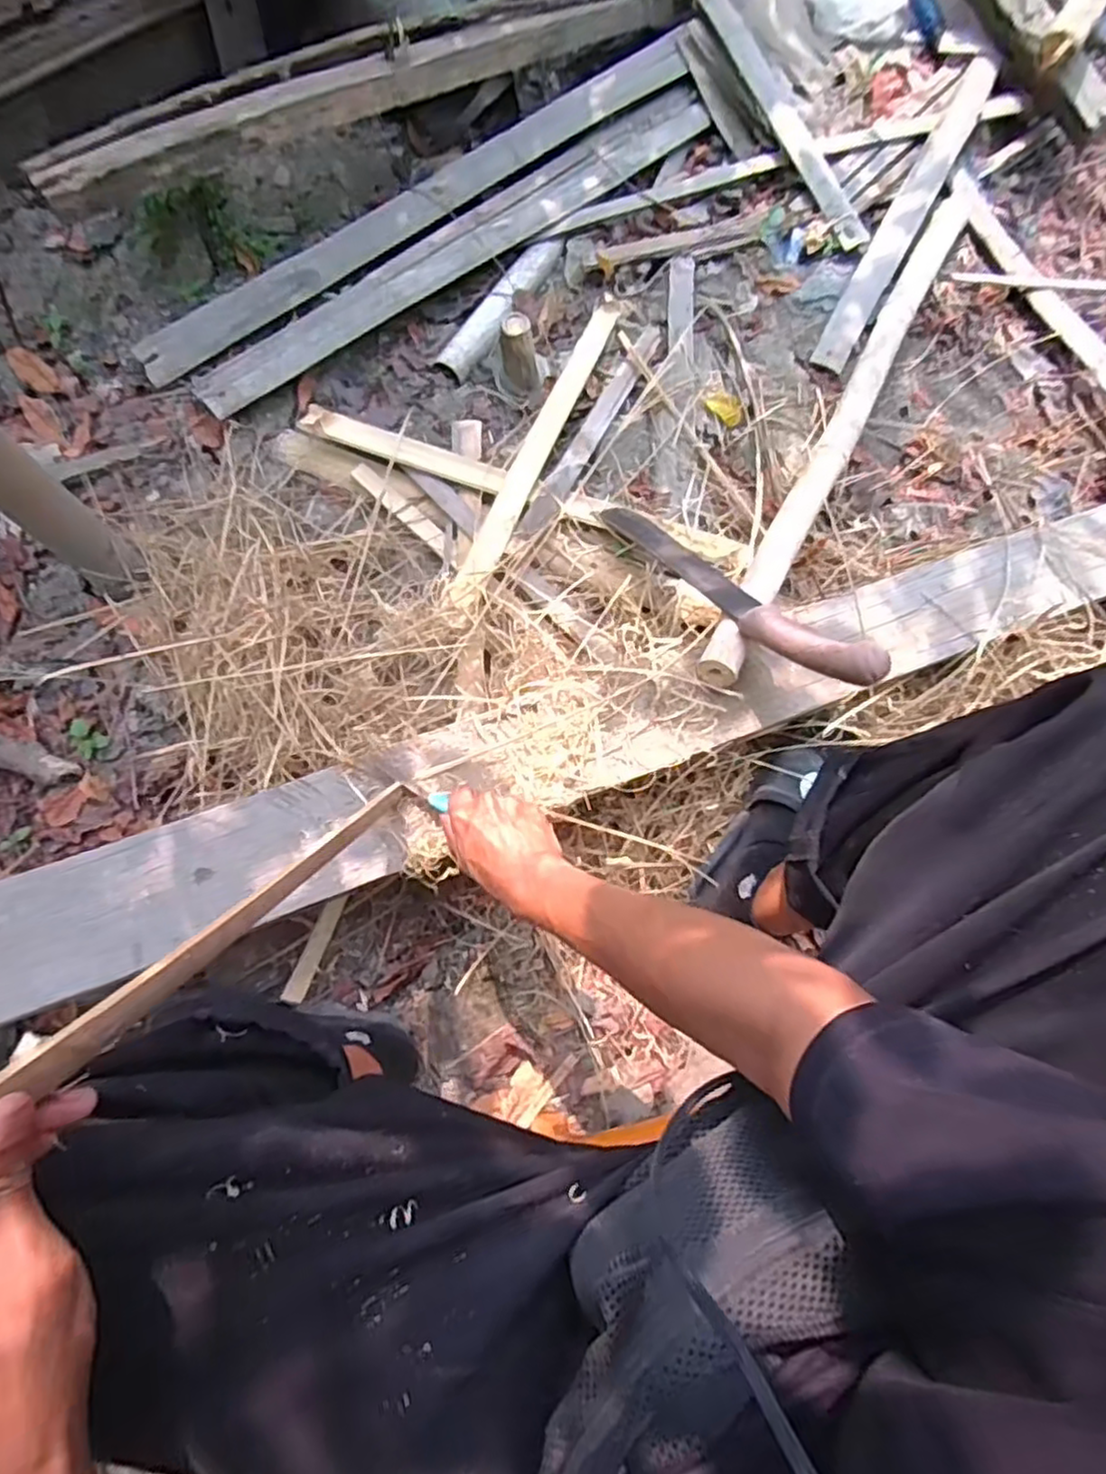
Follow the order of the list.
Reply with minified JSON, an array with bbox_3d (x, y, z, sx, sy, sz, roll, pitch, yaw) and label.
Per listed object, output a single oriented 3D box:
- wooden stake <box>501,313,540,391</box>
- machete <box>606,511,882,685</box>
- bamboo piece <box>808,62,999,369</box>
[{"bbox_3d":[-0.043,-0.490,0.906,0.045,0.081,0.047,-6,68,0],"label":"wooden stake"},{"bbox_3d":[0.160,-0.155,0.696,0.048,0.028,0.394,-28,43,-8],"label":"machete"},{"bbox_3d":[0.496,-0.738,0.973,0.046,0.017,0.576,27,78,10],"label":"bamboo piece"}]

